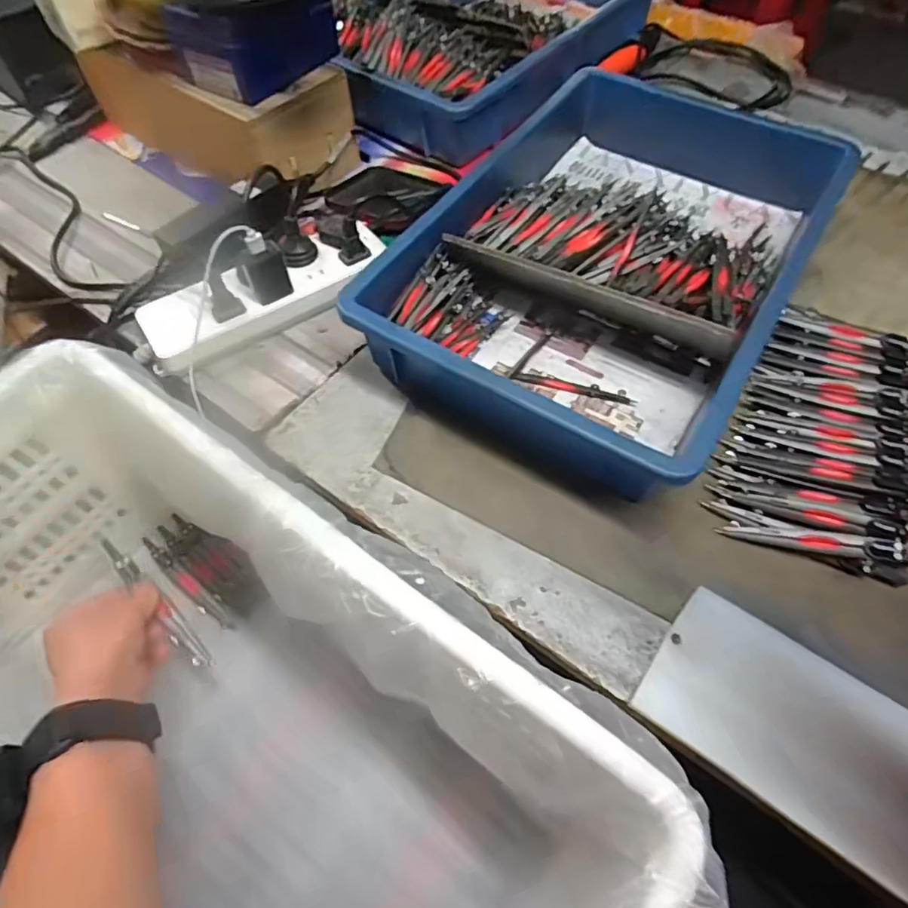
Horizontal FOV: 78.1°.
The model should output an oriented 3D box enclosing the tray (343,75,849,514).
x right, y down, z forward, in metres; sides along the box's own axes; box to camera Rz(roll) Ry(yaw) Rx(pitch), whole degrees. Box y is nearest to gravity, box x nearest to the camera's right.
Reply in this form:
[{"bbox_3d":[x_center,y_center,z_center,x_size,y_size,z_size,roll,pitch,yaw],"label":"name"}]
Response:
[{"bbox_3d":[0.152,-0.188,0.509,0.282,0.078,0.433,29,63,18],"label":"tray"}]

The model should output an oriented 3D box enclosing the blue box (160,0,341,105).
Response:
[{"bbox_3d":[-0.197,-0.423,0.559,0.090,0.069,0.143,29,63,18],"label":"blue box"}]

